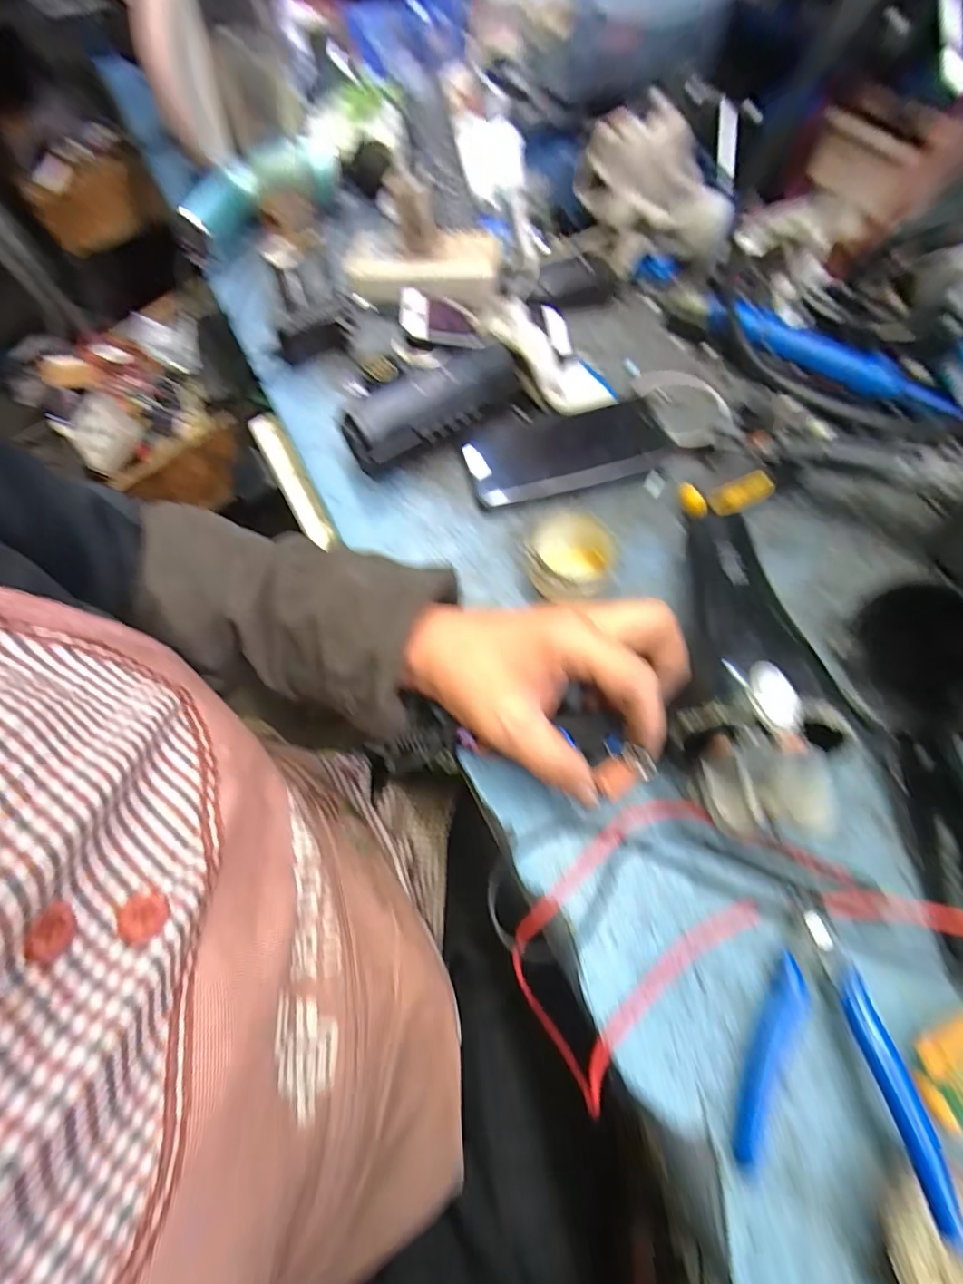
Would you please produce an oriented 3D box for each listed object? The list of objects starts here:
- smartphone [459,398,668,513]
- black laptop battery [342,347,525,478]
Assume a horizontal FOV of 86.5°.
[{"bbox_3d":[0.067,-0.158,0.421,0.156,0.014,0.087,-15,63,0],"label":"smartphone"},{"bbox_3d":[-0.039,-0.194,0.426,0.152,0.050,0.051,-35,68,-17],"label":"black laptop battery"}]

